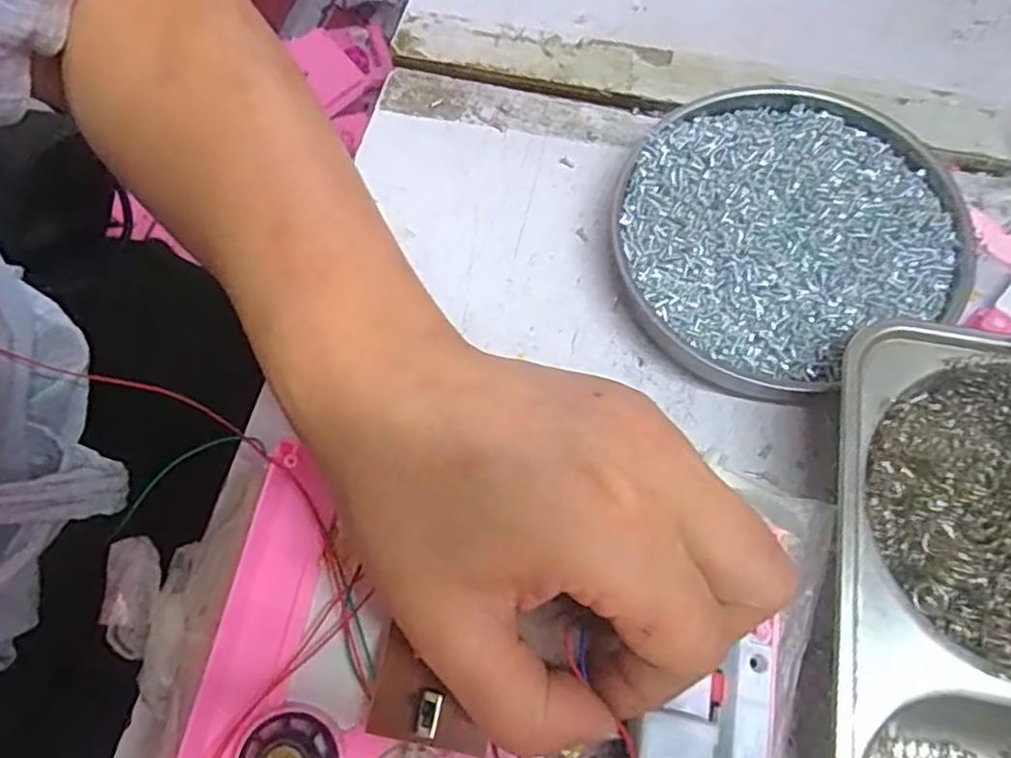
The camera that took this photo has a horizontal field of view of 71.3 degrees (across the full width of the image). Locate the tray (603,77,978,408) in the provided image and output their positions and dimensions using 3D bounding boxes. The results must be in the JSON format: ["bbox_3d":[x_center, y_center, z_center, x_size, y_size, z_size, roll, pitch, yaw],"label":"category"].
[{"bbox_3d":[0.111,-0.062,0.285,0.133,0.019,0.130,-1,68,2],"label":"tray"}]

